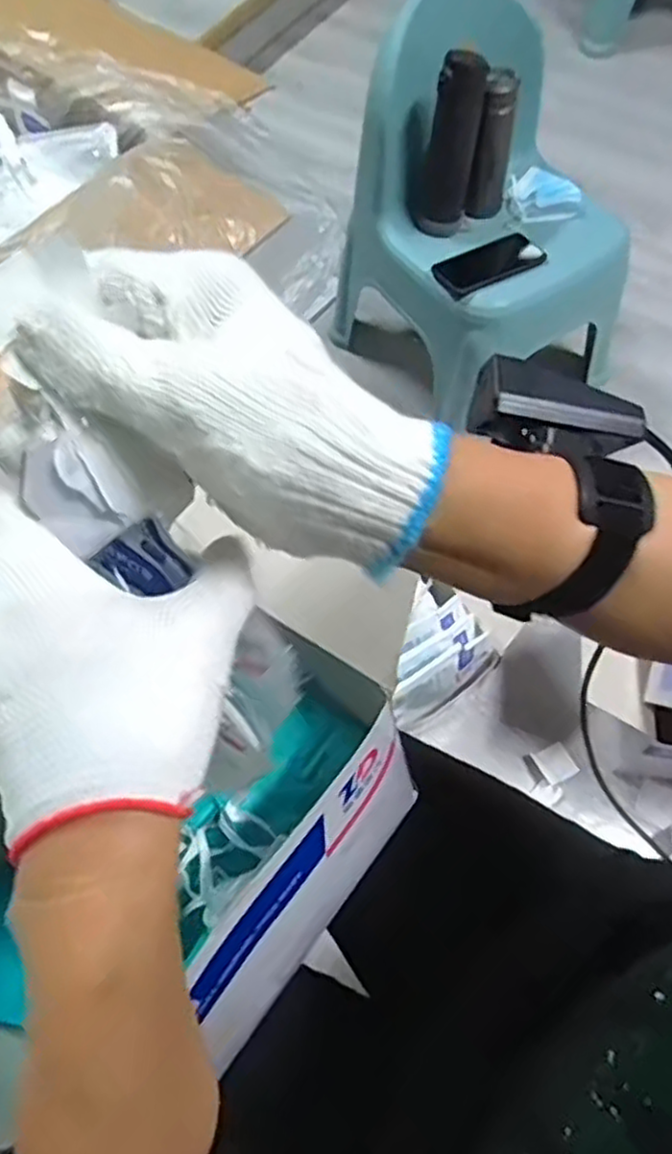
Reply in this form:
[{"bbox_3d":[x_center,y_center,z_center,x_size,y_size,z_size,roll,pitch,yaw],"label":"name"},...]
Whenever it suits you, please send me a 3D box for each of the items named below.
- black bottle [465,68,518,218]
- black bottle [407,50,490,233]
[{"bbox_3d":[0.239,-0.646,1.102,0.056,0.197,0.067,10,64,5],"label":"black bottle"},{"bbox_3d":[0.161,-0.632,1.079,0.089,0.235,0.063,15,65,7],"label":"black bottle"}]

